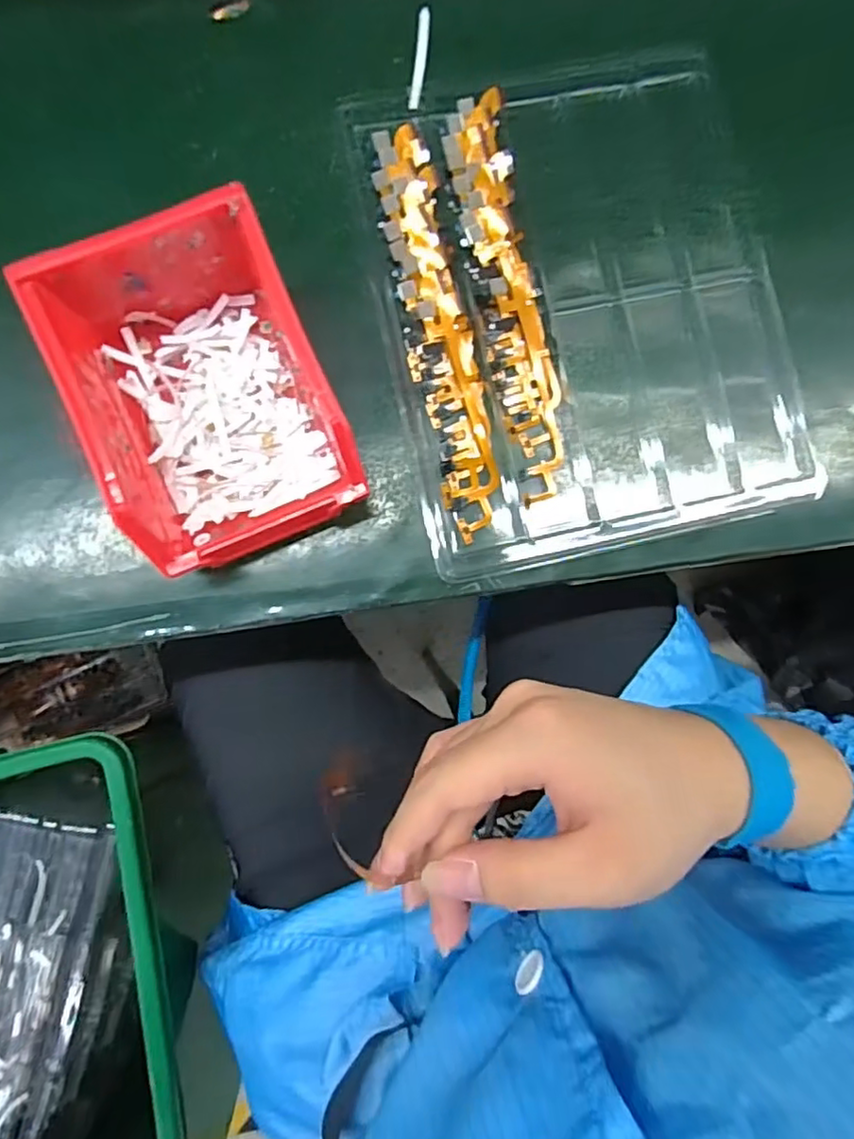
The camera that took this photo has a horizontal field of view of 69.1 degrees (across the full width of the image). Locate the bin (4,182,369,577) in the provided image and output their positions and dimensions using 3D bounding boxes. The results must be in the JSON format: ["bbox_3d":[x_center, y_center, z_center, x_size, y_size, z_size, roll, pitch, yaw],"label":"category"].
[{"bbox_3d":[-0.103,-0.081,0.294,0.104,0.075,0.142,-24,86,-5],"label":"bin"}]

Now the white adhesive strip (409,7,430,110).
[{"bbox_3d":[-0.004,-0.283,0.347,0.007,0.008,0.048,8,103,-4],"label":"white adhesive strip"}]

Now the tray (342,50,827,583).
[{"bbox_3d":[0.087,-0.150,0.349,0.219,0.014,0.274,-12,85,-4],"label":"tray"}]

